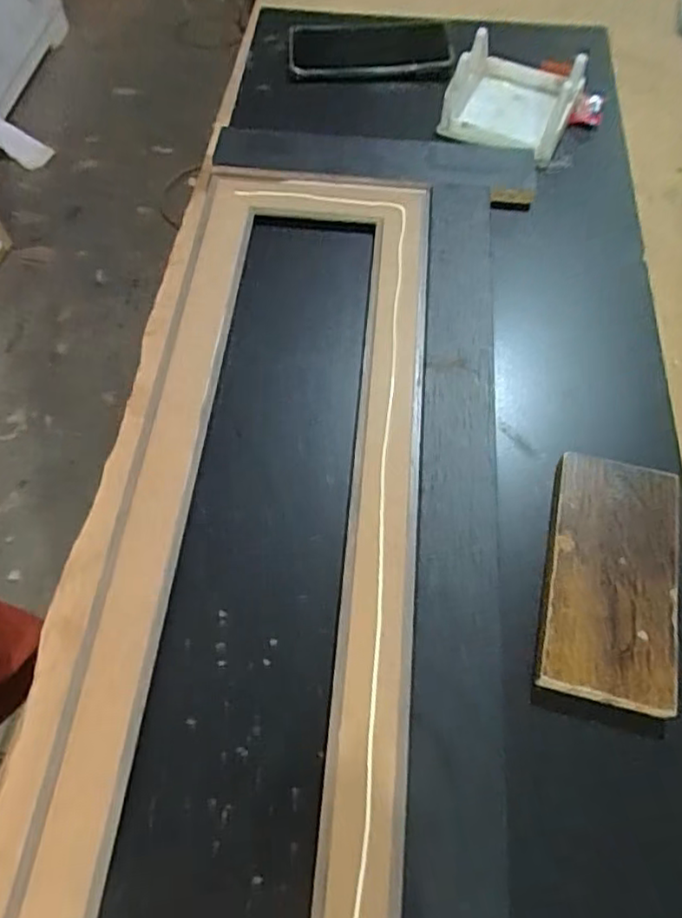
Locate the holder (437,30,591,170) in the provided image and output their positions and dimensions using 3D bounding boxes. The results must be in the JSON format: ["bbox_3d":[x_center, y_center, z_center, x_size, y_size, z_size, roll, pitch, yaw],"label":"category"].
[{"bbox_3d":[0.159,-0.339,0.583,0.111,0.046,0.106,22,64,11],"label":"holder"}]

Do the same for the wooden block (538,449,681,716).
[{"bbox_3d":[0.167,0.072,0.392,0.076,0.018,0.152,13,63,6],"label":"wooden block"}]

